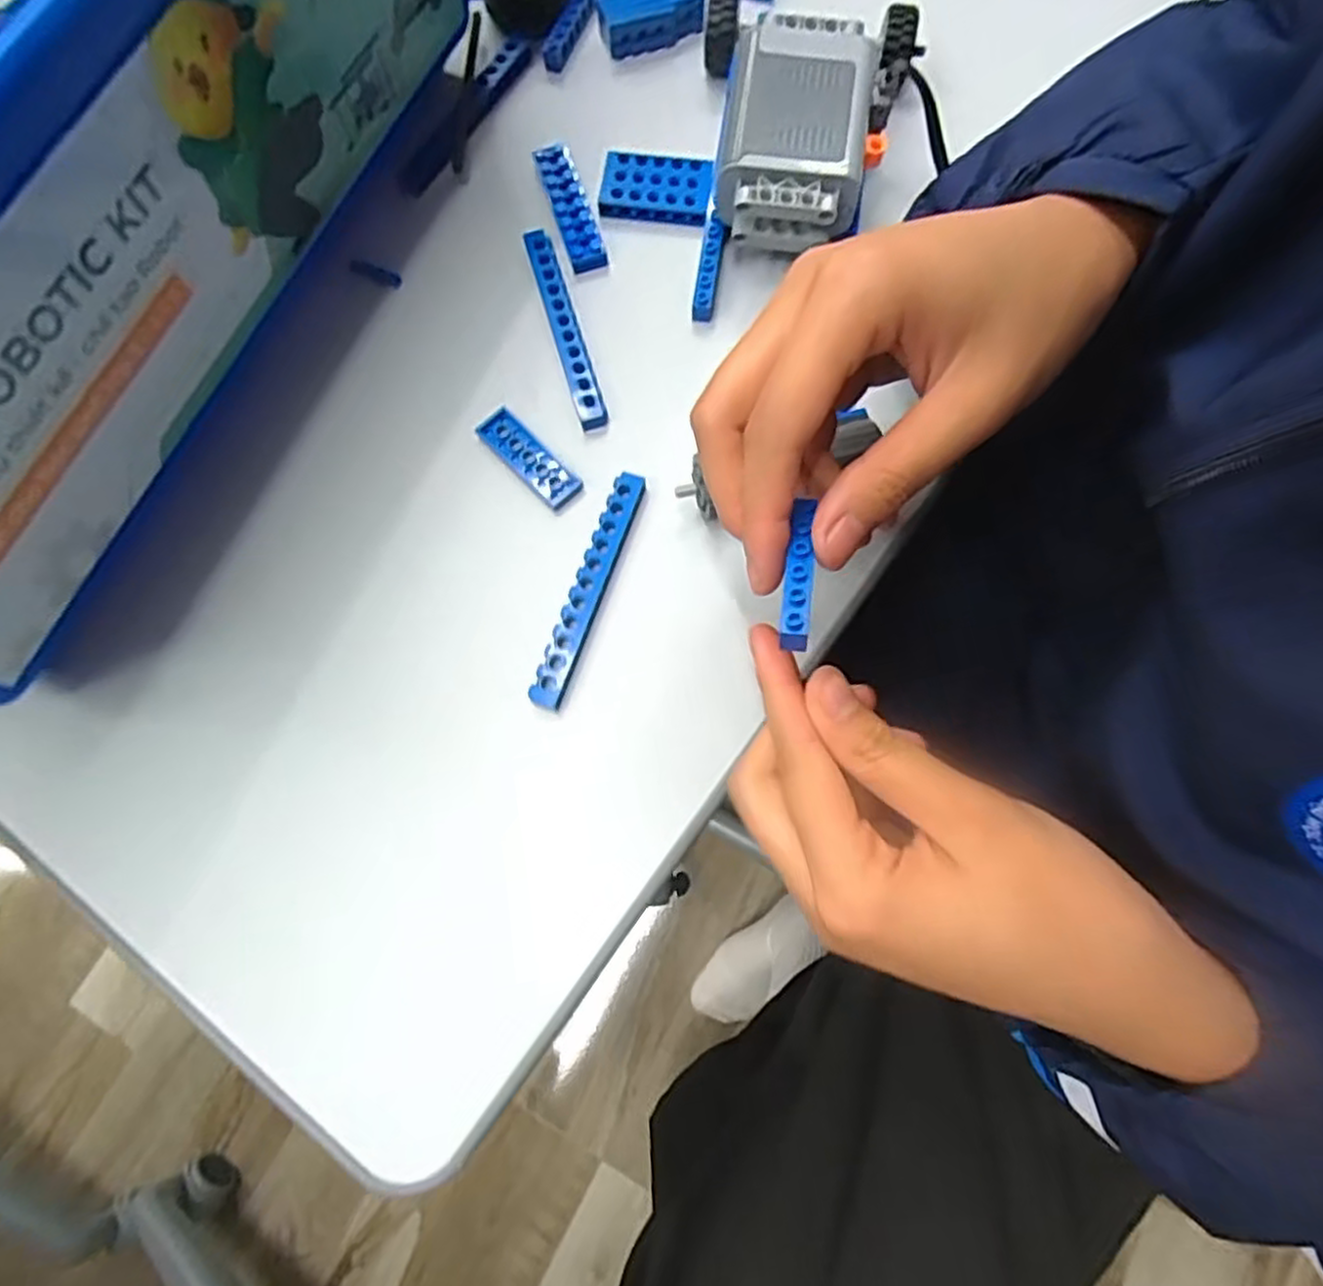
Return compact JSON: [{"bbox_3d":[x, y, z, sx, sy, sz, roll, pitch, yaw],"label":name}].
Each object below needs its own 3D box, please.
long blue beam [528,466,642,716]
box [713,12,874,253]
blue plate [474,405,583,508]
[{"bbox_3d":[-0.027,-0.021,0.276,0.012,0.010,0.094,18,75,7],"label":"long blue beam"},{"bbox_3d":[0.055,-0.201,0.303,0.060,0.046,0.090,6,74,3],"label":"box"},{"bbox_3d":[-0.053,-0.075,0.292,0.016,0.005,0.049,-43,77,-10],"label":"blue plate"}]

